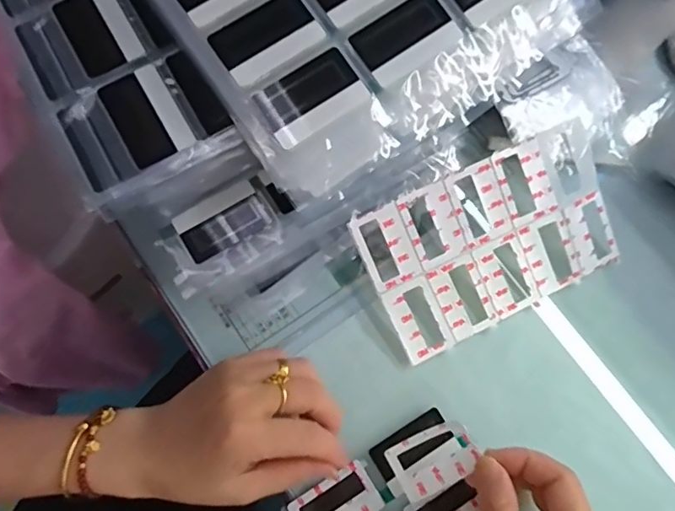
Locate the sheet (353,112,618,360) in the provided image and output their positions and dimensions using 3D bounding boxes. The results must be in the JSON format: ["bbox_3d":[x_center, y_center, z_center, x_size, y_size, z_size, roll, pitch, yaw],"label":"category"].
[{"bbox_3d":[0.107,-0.009,0.342,0.173,0.009,0.108,-25,100,-4],"label":"sheet"}]

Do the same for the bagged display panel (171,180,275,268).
[{"bbox_3d":[-0.071,-0.020,0.312,0.056,0.011,0.035,-28,79,-8],"label":"bagged display panel"}]

